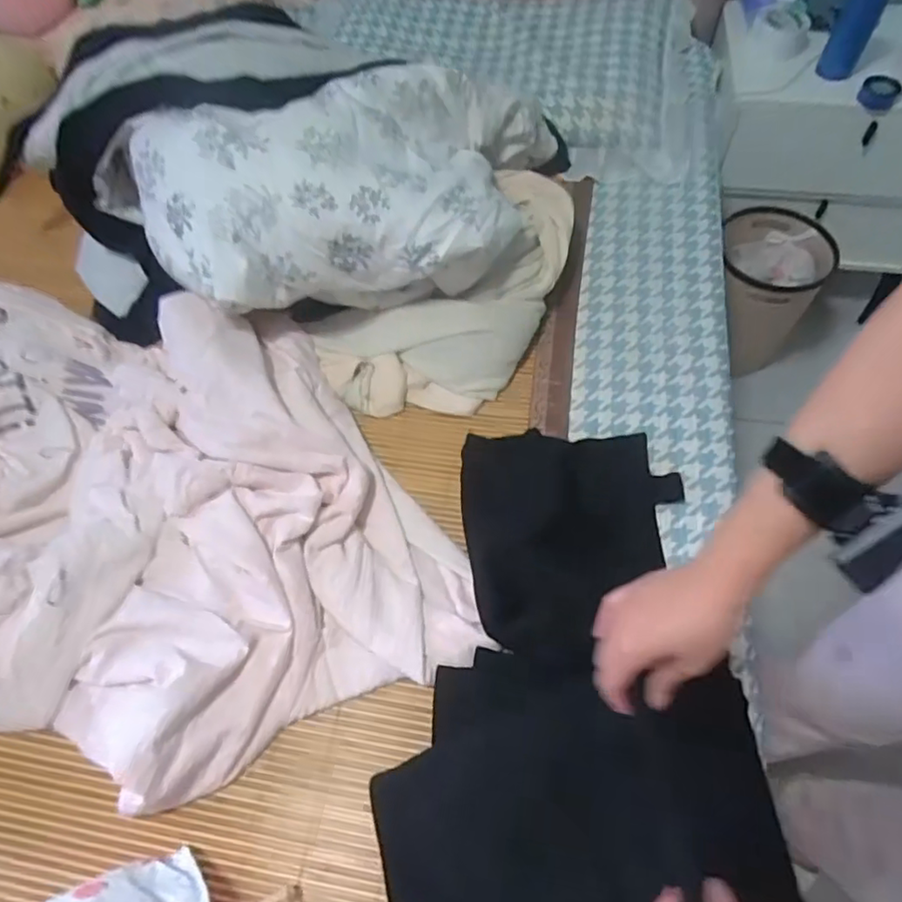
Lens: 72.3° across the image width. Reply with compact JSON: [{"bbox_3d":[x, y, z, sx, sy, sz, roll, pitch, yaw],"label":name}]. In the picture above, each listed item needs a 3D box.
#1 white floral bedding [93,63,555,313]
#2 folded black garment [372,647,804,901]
[{"bbox_3d":[-0.175,-0.382,0.871,0.679,0.211,0.371,-8,61,3],"label":"white floral bedding"},{"bbox_3d":[0.106,0.311,0.572,0.343,0.058,0.255,-10,59,-4],"label":"folded black garment"}]

